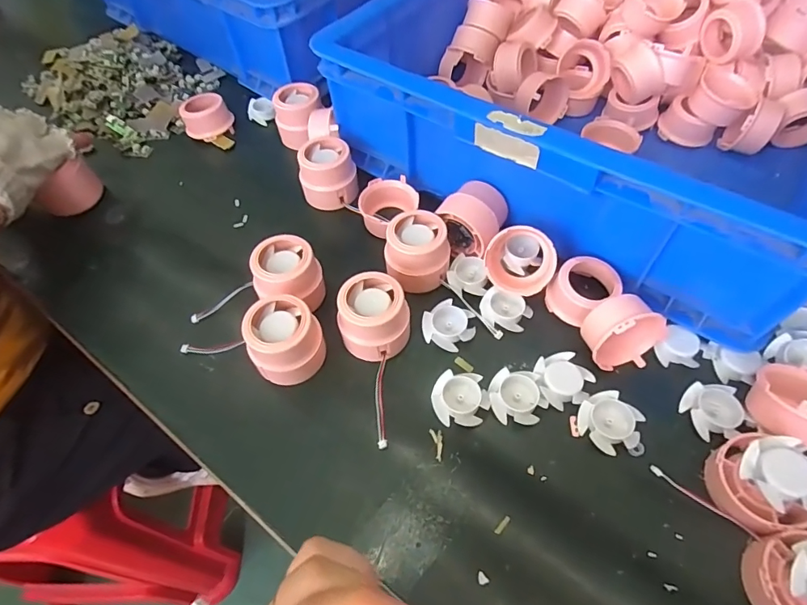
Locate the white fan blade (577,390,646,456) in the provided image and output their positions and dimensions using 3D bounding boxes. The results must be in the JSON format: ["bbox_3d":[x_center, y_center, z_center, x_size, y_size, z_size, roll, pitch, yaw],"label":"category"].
[{"bbox_3d":[0.140,0.082,0.315,0.036,0.014,0.038,-1,57,2],"label":"white fan blade"}]

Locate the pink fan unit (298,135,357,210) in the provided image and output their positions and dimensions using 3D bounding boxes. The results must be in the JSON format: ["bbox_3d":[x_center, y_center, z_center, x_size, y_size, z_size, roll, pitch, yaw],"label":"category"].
[{"bbox_3d":[-0.074,-0.126,0.448,0.051,0.048,0.052,-12,57,-5],"label":"pink fan unit"}]

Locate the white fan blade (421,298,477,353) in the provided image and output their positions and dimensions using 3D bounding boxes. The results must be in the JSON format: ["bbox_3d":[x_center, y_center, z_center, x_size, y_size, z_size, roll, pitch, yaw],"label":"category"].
[{"bbox_3d":[0.035,0.018,0.363,0.038,0.010,0.035,32,64,21],"label":"white fan blade"}]

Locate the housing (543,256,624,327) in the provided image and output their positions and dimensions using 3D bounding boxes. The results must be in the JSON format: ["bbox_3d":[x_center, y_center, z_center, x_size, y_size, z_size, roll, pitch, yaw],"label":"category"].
[{"bbox_3d":[0.139,-0.009,0.362,0.049,0.031,0.041,-28,60,-14],"label":"housing"}]

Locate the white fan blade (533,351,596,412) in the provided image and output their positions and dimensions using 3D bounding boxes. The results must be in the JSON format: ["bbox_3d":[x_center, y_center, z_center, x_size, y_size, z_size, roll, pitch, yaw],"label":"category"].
[{"bbox_3d":[0.115,0.056,0.334,0.039,0.011,0.040,-2,57,2],"label":"white fan blade"}]

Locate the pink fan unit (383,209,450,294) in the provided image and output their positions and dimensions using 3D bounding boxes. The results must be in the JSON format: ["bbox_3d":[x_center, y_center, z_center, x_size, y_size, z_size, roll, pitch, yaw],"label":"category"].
[{"bbox_3d":[0.013,-0.043,0.382,0.052,0.040,0.062,0,57,3],"label":"pink fan unit"}]

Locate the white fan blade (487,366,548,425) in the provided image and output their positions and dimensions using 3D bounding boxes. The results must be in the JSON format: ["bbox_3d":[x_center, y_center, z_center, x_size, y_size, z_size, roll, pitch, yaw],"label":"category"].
[{"bbox_3d":[0.081,0.067,0.330,0.038,0.013,0.037,-1,57,2],"label":"white fan blade"}]

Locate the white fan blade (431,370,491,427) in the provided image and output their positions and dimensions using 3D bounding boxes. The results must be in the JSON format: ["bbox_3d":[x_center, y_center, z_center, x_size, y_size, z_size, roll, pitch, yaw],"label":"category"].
[{"bbox_3d":[0.040,0.069,0.330,0.038,0.010,0.036,0,57,3],"label":"white fan blade"}]

